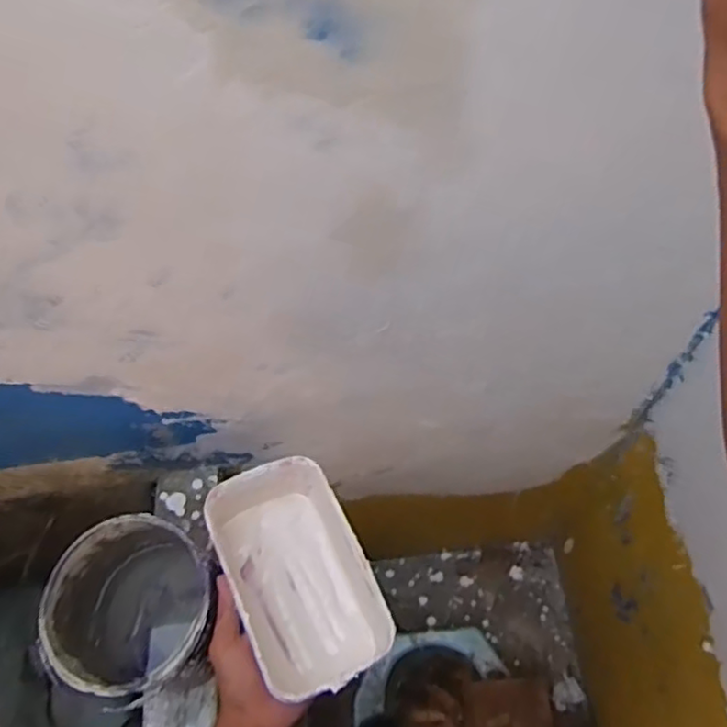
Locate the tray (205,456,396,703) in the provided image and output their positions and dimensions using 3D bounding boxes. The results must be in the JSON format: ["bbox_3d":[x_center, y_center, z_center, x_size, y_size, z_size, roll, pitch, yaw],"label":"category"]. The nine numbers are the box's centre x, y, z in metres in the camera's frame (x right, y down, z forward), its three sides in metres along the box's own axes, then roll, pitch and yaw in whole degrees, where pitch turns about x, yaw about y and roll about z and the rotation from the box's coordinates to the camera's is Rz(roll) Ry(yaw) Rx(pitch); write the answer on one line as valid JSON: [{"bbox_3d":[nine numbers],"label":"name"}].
[{"bbox_3d":[-0.058,0.181,0.572,0.113,0.078,0.177,-26,63,-10],"label":"tray"}]

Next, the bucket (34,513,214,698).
[{"bbox_3d":[-0.255,0.298,0.781,0.181,0.178,0.179,-2,61,3],"label":"bucket"}]

